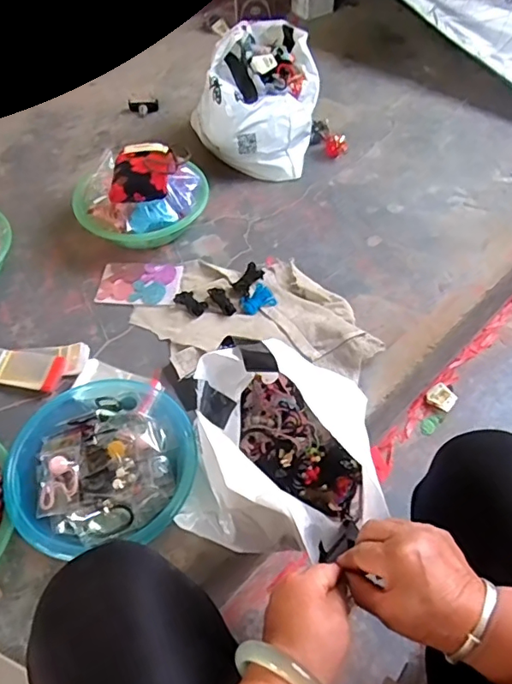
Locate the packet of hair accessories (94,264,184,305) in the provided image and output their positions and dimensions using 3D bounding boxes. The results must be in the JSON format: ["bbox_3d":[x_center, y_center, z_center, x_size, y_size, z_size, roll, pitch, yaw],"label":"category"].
[{"bbox_3d":[-0.199,-0.101,0.882,0.140,0.007,0.094,0,54,2],"label":"packet of hair accessories"}]

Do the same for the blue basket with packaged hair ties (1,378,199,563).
[{"bbox_3d":[-0.191,0.147,0.656,0.217,0.065,0.220,-1,54,1],"label":"blue basket with packaged hair ties"}]

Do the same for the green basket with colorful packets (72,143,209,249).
[{"bbox_3d":[-0.211,-0.267,0.924,0.237,0.140,0.203,0,54,2],"label":"green basket with colorful packets"}]

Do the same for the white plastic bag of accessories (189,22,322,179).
[{"bbox_3d":[-0.003,-0.532,1.092,0.261,0.199,0.339,3,54,4],"label":"white plastic bag of accessories"}]

